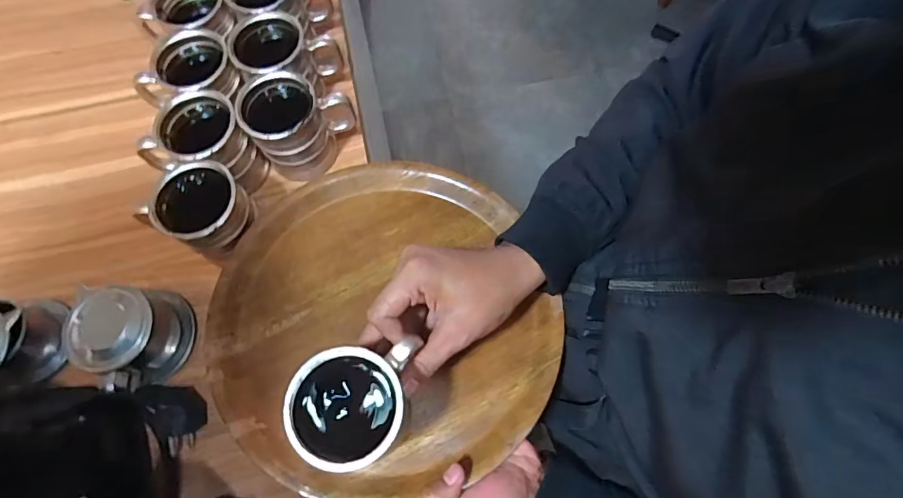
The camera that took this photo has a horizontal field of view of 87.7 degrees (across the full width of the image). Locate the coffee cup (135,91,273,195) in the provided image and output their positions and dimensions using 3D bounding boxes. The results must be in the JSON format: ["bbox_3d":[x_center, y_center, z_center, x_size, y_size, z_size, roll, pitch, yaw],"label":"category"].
[{"bbox_3d":[-0.241,-0.097,0.470,0.079,0.089,0.088,34,74,13],"label":"coffee cup"}]

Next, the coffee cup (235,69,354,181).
[{"bbox_3d":[-0.159,-0.127,0.479,0.075,0.097,0.088,36,75,13],"label":"coffee cup"}]

